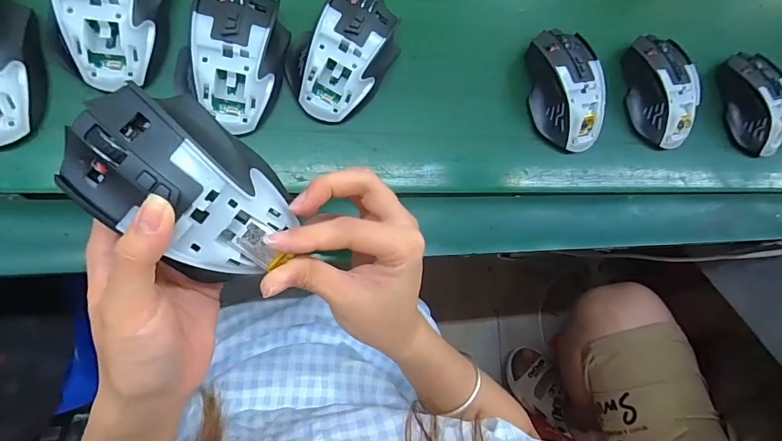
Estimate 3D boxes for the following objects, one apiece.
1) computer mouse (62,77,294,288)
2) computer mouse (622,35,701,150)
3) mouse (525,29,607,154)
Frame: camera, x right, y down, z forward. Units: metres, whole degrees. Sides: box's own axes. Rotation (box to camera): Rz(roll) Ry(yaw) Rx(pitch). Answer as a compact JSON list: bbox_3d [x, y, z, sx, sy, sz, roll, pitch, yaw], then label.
[{"bbox_3d":[-0.101,-0.016,0.204,0.103,0.040,0.065,35,82,-3],"label":"computer mouse"},{"bbox_3d":[0.277,-0.131,0.419,0.069,0.036,0.116,-2,85,-8],"label":"computer mouse"},{"bbox_3d":[0.164,-0.122,0.385,0.064,0.035,0.109,-9,86,-8],"label":"mouse"}]

